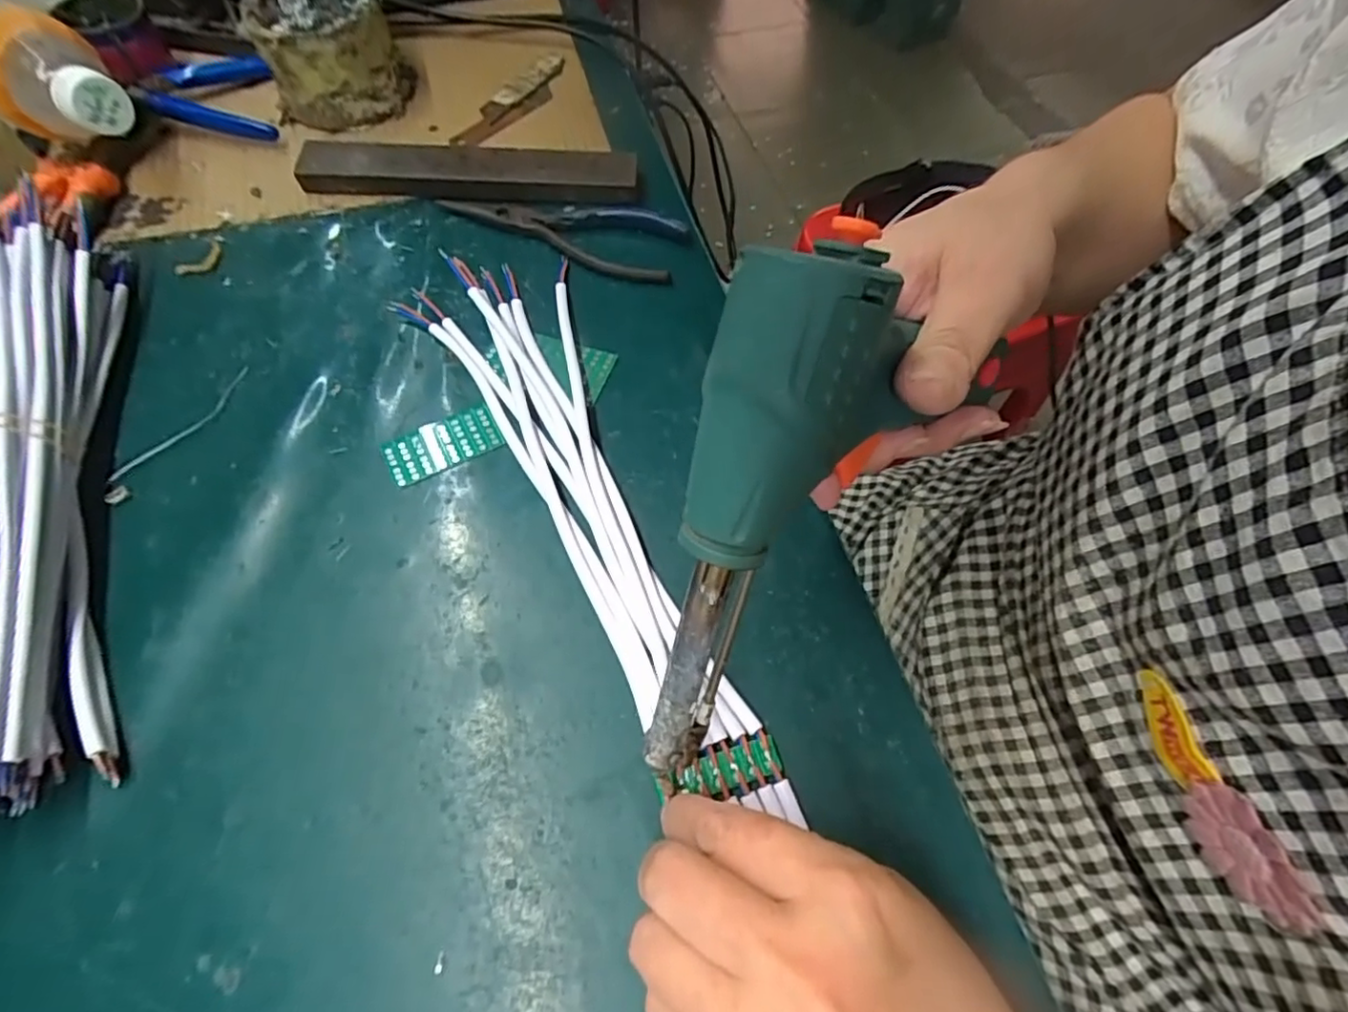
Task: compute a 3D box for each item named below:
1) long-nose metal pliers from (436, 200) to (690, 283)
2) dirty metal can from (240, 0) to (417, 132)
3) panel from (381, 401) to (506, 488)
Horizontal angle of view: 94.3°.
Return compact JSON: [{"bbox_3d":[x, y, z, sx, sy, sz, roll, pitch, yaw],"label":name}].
[{"bbox_3d":[-0.069,-0.169,0.380,0.150,0.011,0.048,15,64,7],"label":"long-nose metal pliers"},{"bbox_3d":[-0.226,-0.305,0.411,0.089,0.069,0.085,-21,65,-11],"label":"dirty metal can"},{"bbox_3d":[-0.118,-0.032,0.318,0.056,0.004,0.029,-22,65,-11],"label":"panel"}]

